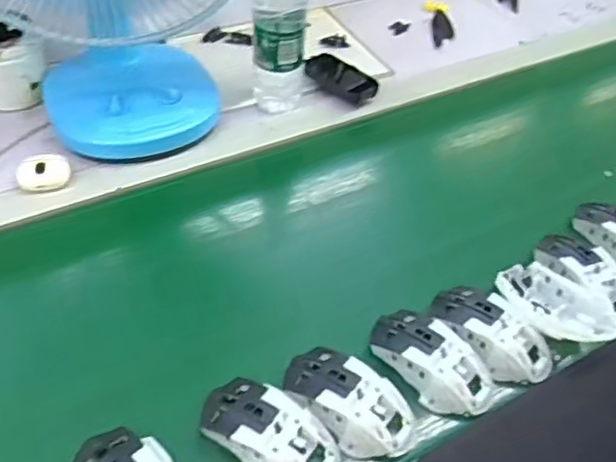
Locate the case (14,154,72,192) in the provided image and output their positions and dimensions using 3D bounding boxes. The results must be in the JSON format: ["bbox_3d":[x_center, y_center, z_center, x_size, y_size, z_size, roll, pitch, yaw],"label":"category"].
[{"bbox_3d":[-0.286,-0.064,0.680,0.054,0.023,0.035,-16,51,-20],"label":"case"}]

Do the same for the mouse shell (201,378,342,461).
[{"bbox_3d":[-0.029,0.157,0.491,0.113,0.034,0.063,29,51,20],"label":"mouse shell"}]

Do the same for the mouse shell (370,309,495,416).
[{"bbox_3d":[0.109,0.110,0.549,0.066,0.036,0.116,-31,57,-30],"label":"mouse shell"}]

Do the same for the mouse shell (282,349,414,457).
[{"bbox_3d":[0.036,0.135,0.516,0.069,0.034,0.115,-34,59,-32],"label":"mouse shell"}]

